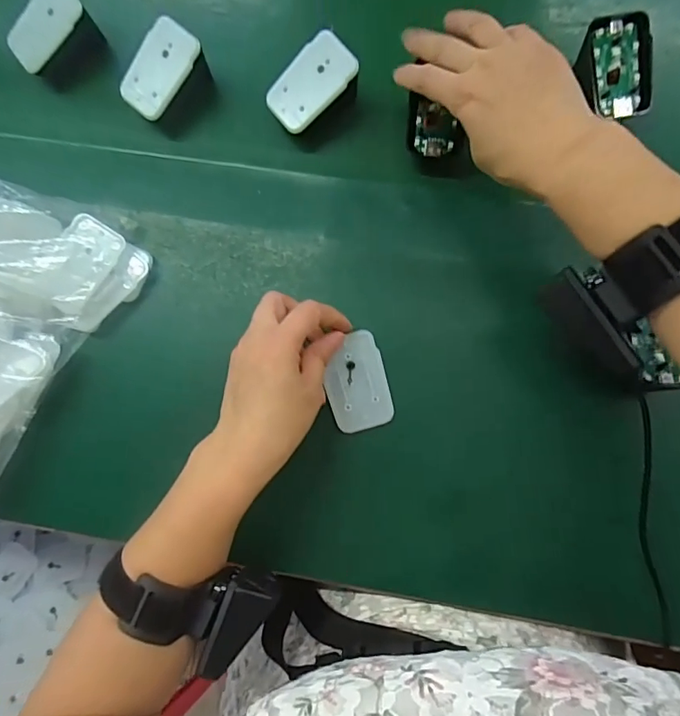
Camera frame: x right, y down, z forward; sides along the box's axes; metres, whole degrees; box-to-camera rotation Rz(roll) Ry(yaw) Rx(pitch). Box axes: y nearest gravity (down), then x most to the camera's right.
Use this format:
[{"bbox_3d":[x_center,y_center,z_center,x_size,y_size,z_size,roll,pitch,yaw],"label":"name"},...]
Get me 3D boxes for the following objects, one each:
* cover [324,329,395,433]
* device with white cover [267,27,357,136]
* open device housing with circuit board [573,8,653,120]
[{"bbox_3d":[0.013,0.017,0.356,0.043,0.005,0.069,-14,83,-1],"label":"cover"},{"bbox_3d":[-0.020,-0.208,0.375,0.068,0.028,0.044,-43,89,17],"label":"device with white cover"},{"bbox_3d":[0.204,-0.215,0.359,0.047,0.010,0.070,-7,101,11],"label":"open device housing with circuit board"}]

